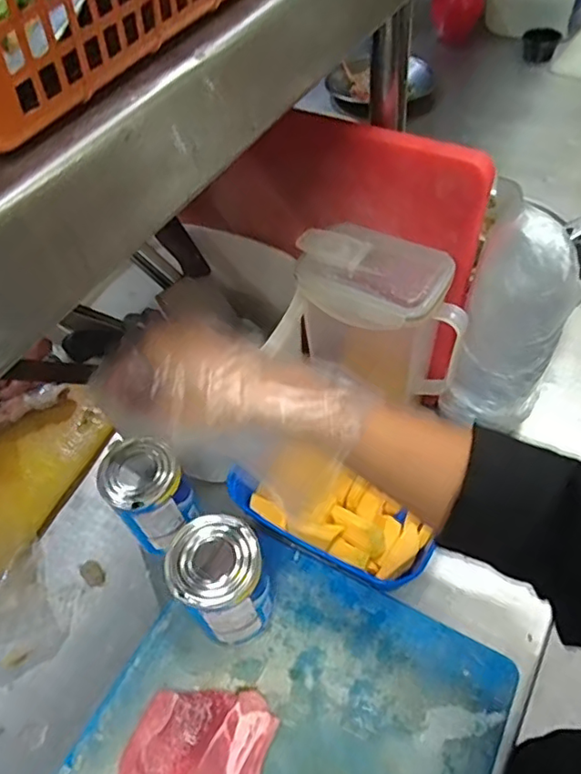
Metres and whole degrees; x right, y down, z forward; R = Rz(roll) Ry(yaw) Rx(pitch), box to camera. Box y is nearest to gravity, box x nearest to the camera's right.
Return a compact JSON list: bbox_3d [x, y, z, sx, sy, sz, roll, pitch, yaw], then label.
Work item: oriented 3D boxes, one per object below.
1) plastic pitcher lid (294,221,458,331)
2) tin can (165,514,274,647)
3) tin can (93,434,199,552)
[{"bbox_3d":[0.071,-0.099,0.502,0.129,0.029,0.089,26,60,23],"label":"plastic pitcher lid"},{"bbox_3d":[-0.054,0.164,0.482,0.071,0.117,0.074,-3,54,4],"label":"tin can"},{"bbox_3d":[-0.131,0.108,0.555,0.068,0.122,0.068,-3,54,4],"label":"tin can"}]

